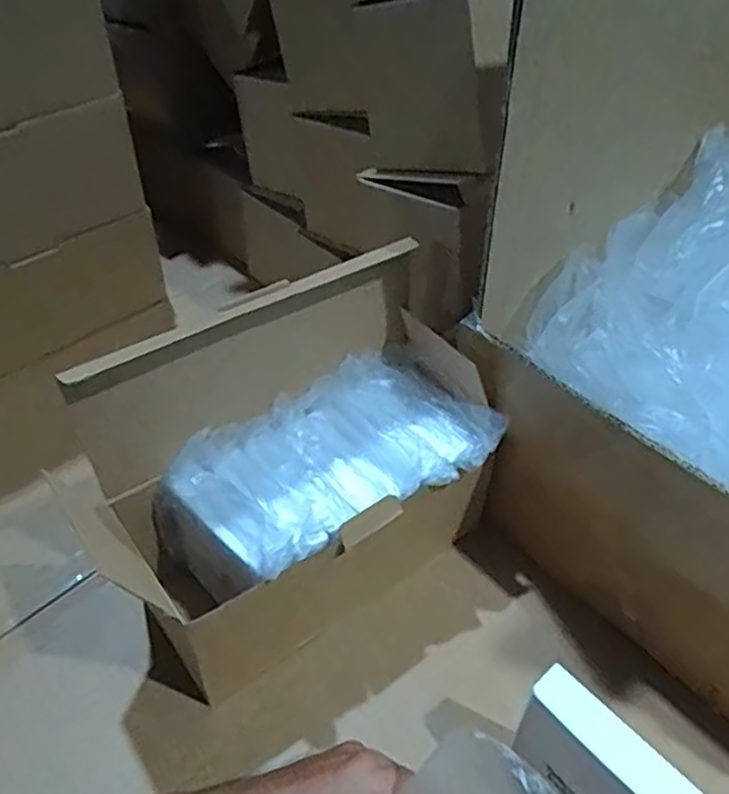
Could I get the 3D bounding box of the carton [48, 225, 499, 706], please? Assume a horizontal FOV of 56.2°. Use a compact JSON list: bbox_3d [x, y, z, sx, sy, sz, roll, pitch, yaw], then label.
[{"bbox_3d":[-0.035,0.039,0.386,0.225,0.194,0.104,-27,51,-25],"label":"carton"}]

